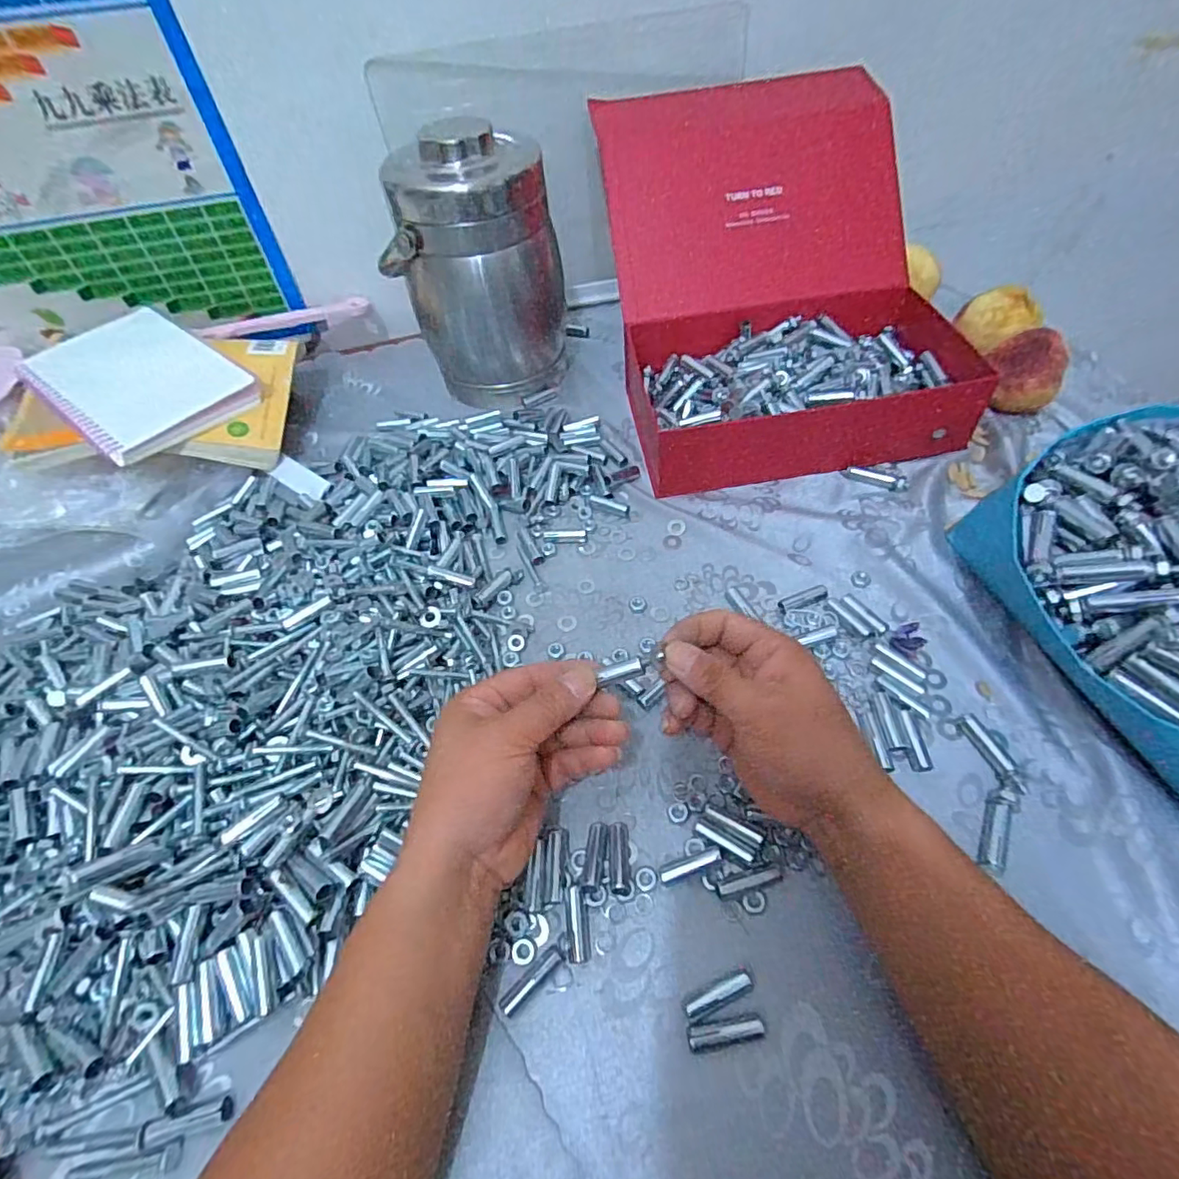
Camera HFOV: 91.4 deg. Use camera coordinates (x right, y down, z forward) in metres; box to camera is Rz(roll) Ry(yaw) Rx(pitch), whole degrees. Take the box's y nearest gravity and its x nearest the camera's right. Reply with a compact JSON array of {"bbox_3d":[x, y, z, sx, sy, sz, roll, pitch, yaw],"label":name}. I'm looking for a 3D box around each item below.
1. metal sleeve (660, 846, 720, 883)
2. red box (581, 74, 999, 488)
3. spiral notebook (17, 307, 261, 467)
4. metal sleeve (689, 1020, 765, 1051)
[{"bbox_3d":[0.061,0.165,0.347,0.039,0.009,0.010,-26,54,4],"label":"metal sleeve"},{"bbox_3d":[0.183,-0.308,0.577,0.300,0.191,0.361,-7,53,0],"label":"red box"},{"bbox_3d":[-0.471,-0.218,0.600,0.203,0.016,0.149,34,62,14],"label":"spiral notebook"},{"bbox_3d":[0.072,0.233,0.301,0.039,0.009,0.009,-8,53,0],"label":"metal sleeve"}]

